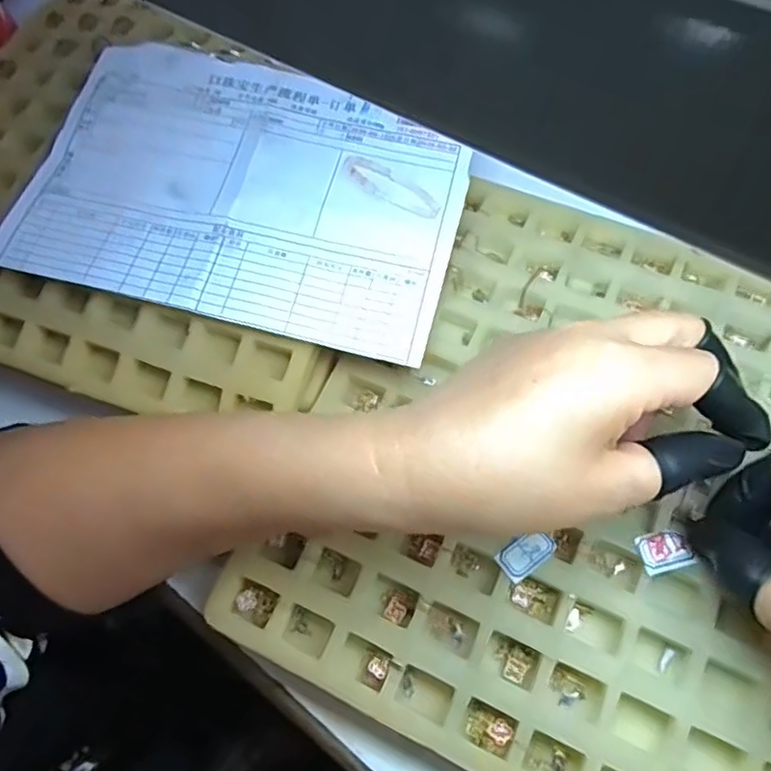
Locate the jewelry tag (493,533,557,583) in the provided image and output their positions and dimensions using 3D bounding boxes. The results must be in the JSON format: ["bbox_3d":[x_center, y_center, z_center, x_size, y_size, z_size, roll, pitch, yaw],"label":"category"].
[{"bbox_3d":[0.058,0.069,0.264,0.024,0.004,0.014,-35,70,-8],"label":"jewelry tag"}]

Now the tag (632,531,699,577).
[{"bbox_3d":[0.114,0.068,0.261,0.022,0.004,0.016,-15,67,-2],"label":"tag"}]

